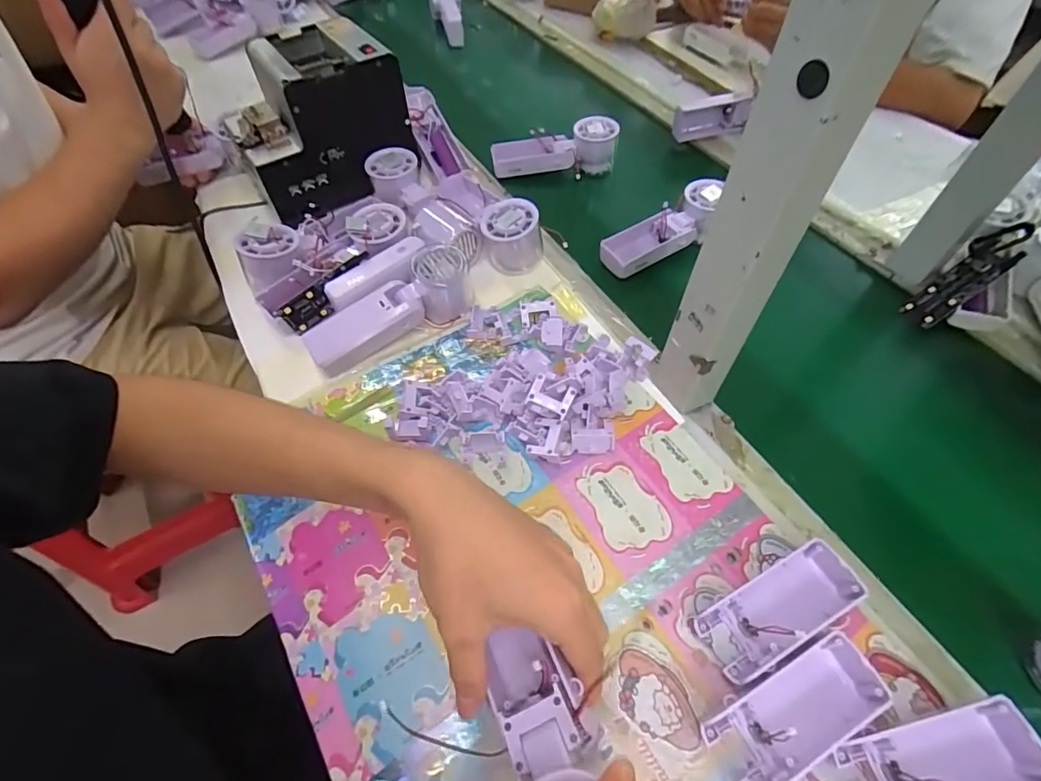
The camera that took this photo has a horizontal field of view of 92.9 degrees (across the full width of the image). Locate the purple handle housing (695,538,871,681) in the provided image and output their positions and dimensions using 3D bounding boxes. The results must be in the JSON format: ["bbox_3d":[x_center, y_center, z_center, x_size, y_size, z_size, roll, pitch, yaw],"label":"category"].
[{"bbox_3d":[0.171,0.145,0.328,0.107,0.026,0.044,-24,59,-14],"label":"purple handle housing"}]

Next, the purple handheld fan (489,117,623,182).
[{"bbox_3d":[0.044,-0.320,0.653,0.162,0.059,0.051,-1,55,-3],"label":"purple handheld fan"}]

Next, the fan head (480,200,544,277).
[{"bbox_3d":[-0.010,-0.161,0.511,0.056,0.053,0.055,-14,57,-7],"label":"fan head"}]

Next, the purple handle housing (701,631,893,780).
[{"bbox_3d":[0.165,0.195,0.295,0.107,0.024,0.048,-24,58,-13],"label":"purple handle housing"}]

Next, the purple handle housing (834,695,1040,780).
[{"bbox_3d":[0.237,0.211,0.279,0.104,0.025,0.045,-11,56,-5],"label":"purple handle housing"}]

